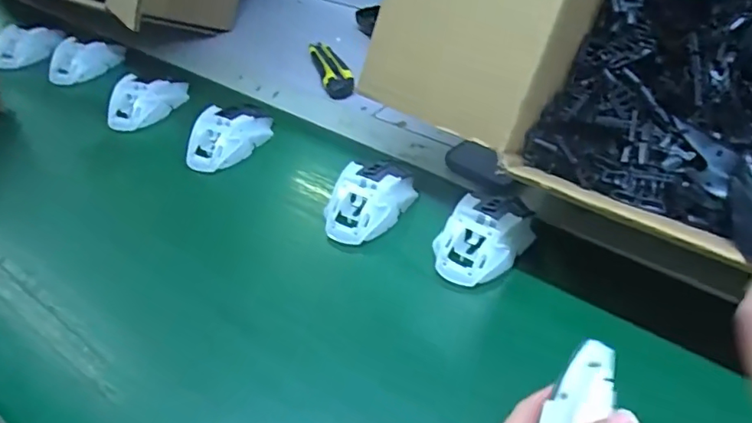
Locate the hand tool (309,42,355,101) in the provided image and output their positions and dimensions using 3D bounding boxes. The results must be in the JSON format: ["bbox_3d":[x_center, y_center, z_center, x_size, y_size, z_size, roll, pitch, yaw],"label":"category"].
[{"bbox_3d":[-0.063,-0.199,0.733,0.038,0.022,0.149,-11,40,-12],"label":"hand tool"}]

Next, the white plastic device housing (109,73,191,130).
[{"bbox_3d":[-0.288,-0.143,0.672,0.061,0.041,0.109,16,42,21],"label":"white plastic device housing"}]

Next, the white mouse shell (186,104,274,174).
[{"bbox_3d":[-0.165,-0.086,0.597,0.062,0.037,0.107,21,44,26],"label":"white mouse shell"}]

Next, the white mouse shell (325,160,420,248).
[{"bbox_3d":[-0.004,-0.016,0.512,0.060,0.035,0.107,24,45,29],"label":"white mouse shell"}]

